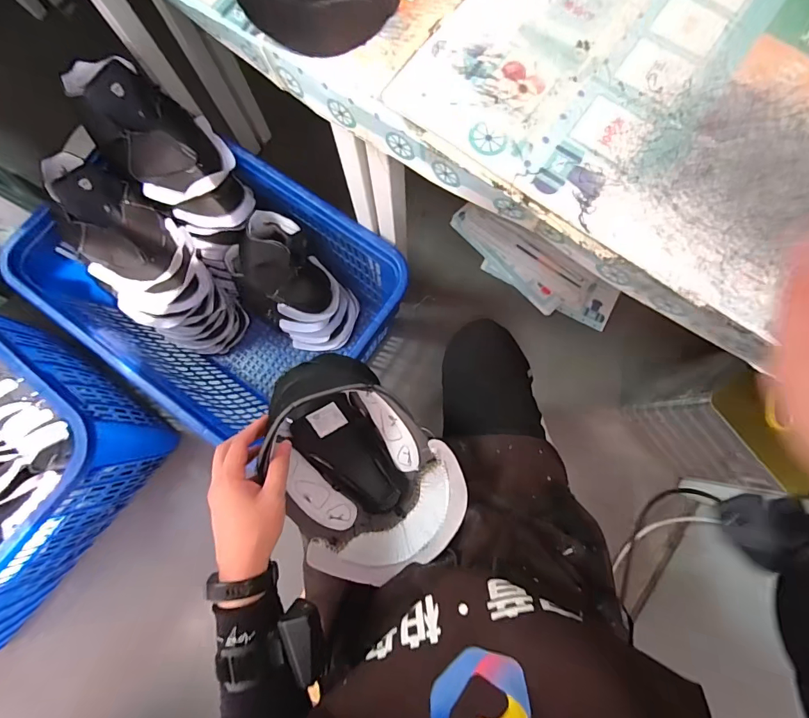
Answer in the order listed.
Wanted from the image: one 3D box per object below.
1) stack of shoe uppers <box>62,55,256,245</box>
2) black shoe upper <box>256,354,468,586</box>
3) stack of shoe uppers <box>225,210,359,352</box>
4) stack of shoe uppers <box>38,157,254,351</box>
[{"bbox_3d":[-0.469,-0.411,0.848,0.192,0.397,0.142,-46,49,-7],"label":"stack of shoe uppers"},{"bbox_3d":[-0.063,0.133,0.490,0.190,0.119,0.278,-43,80,-7],"label":"black shoe upper"},{"bbox_3d":[-0.288,-0.181,1.034,0.291,0.302,0.209,41,84,7],"label":"stack of shoe uppers"},{"bbox_3d":[-0.586,-0.198,0.969,0.218,0.538,0.202,-29,58,-4],"label":"stack of shoe uppers"}]

